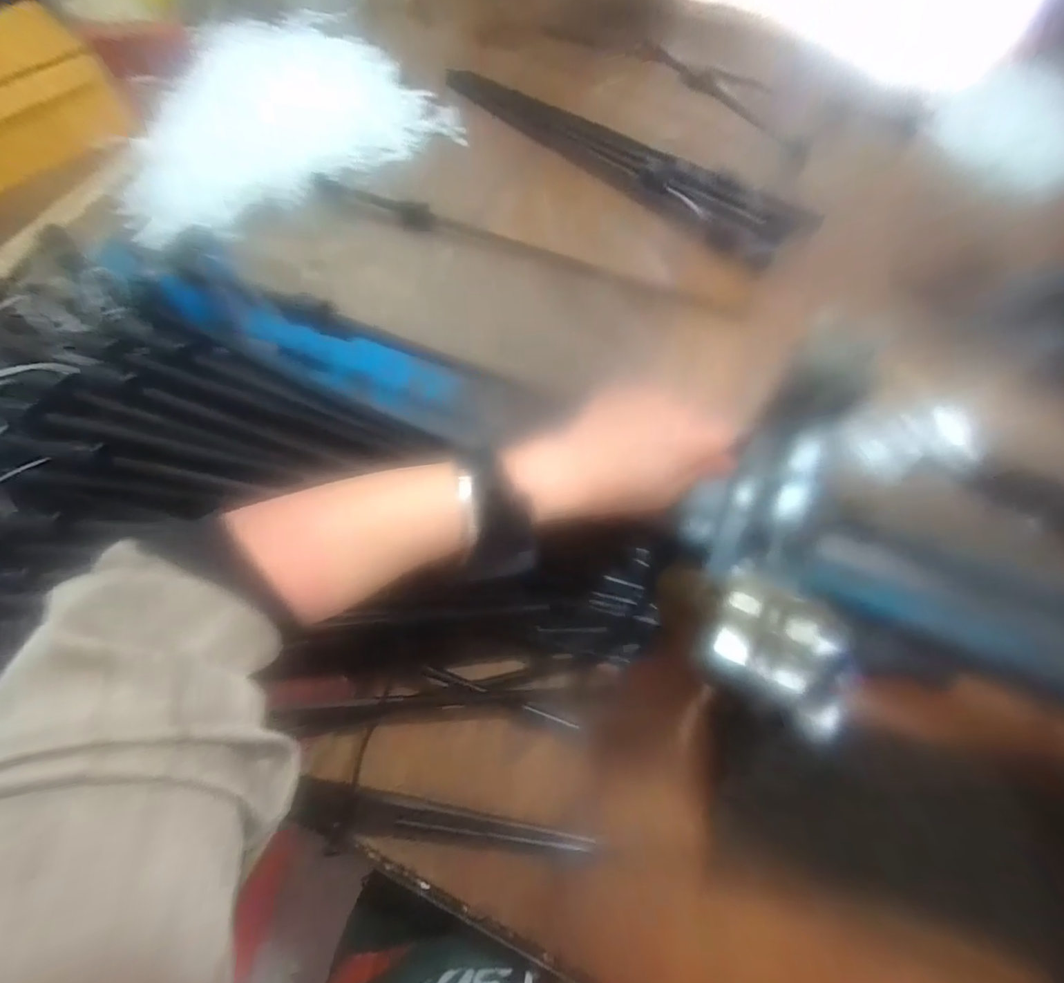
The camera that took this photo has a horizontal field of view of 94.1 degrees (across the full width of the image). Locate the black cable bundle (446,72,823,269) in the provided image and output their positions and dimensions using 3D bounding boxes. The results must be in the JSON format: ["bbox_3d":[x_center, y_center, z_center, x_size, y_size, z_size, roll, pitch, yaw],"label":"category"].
[{"bbox_3d":[0.108,-0.456,0.665,0.534,0.023,0.093,39,74,15],"label":"black cable bundle"}]

